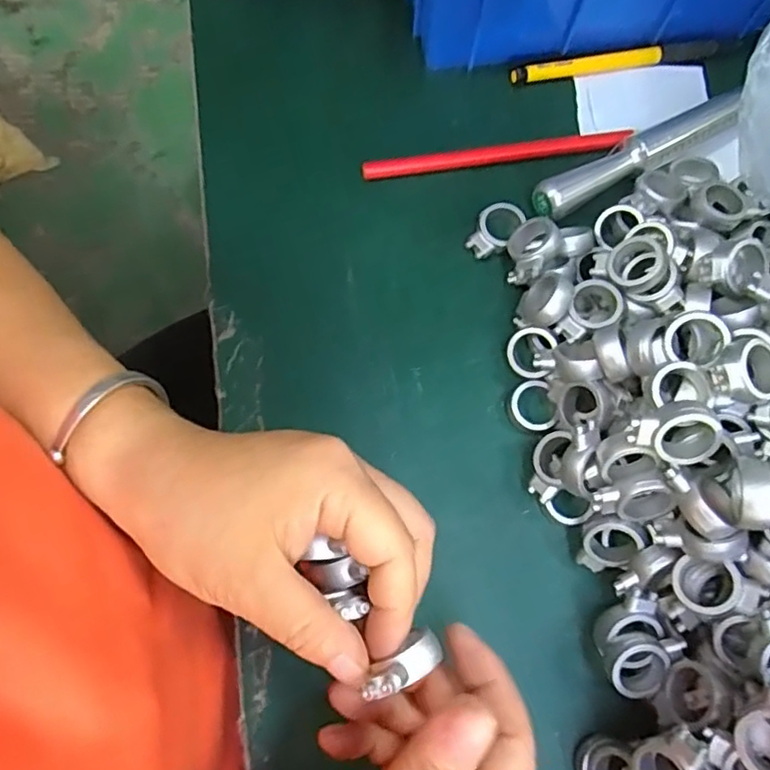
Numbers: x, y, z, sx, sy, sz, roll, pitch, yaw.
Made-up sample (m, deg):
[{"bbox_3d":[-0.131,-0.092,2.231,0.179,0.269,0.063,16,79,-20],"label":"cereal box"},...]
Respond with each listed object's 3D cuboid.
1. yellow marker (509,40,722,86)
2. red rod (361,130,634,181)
[{"bbox_3d":[0.134,-0.188,0.363,0.123,0.013,0.010,-9,74,-5],"label":"yellow marker"},{"bbox_3d":[0.062,-0.128,0.345,0.147,0.012,0.009,-8,74,-4],"label":"red rod"}]

